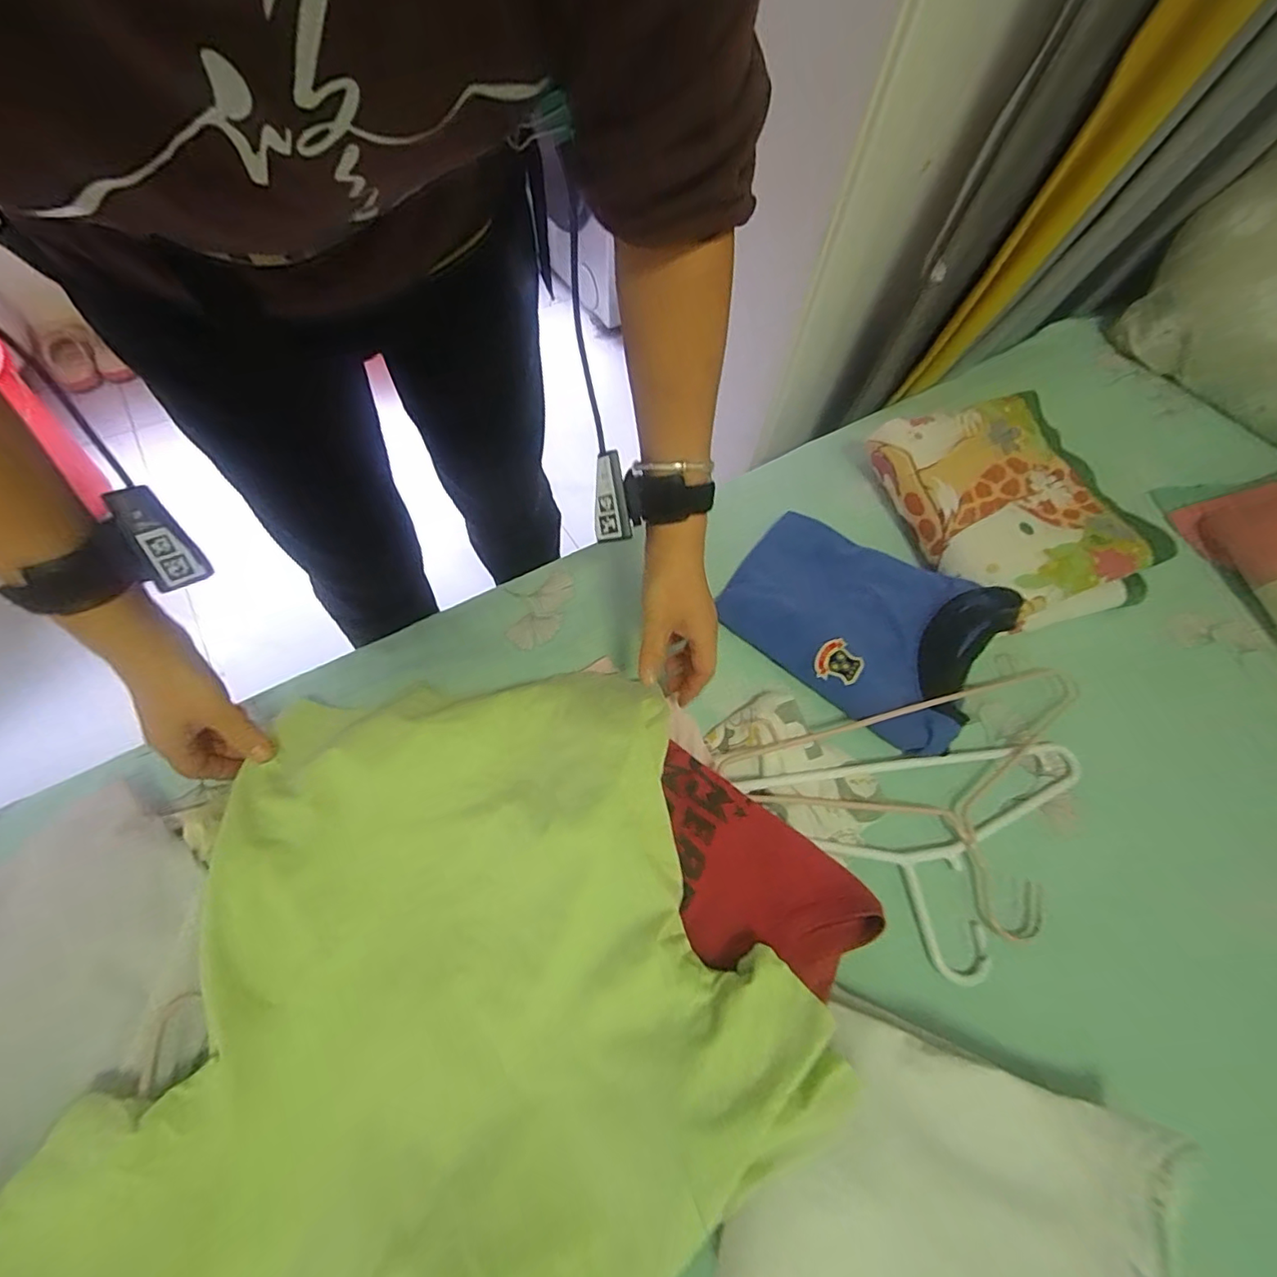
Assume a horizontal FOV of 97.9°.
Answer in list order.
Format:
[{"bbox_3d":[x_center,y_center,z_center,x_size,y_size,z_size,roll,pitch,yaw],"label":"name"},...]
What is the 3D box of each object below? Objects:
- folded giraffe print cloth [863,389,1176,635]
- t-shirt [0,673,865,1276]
[{"bbox_3d":[0.432,-0.151,0.643,0.246,0.070,0.280,-19,71,-12],"label":"folded giraffe print cloth"},{"bbox_3d":[-0.158,0.225,0.388,0.447,0.070,0.416,-21,65,-14],"label":"t-shirt"}]

